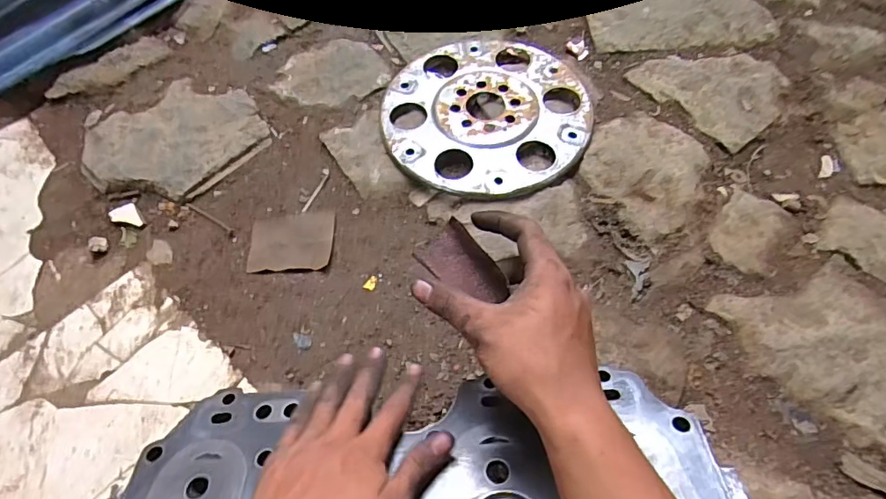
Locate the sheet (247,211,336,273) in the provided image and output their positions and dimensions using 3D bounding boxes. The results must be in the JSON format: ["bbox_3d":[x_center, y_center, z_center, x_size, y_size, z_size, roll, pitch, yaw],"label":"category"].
[{"bbox_3d":[-0.175,-0.012,0.612,0.095,0.004,0.077,-1,61,1],"label":"sheet"}]

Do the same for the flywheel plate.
[{"bbox_3d":[0.054,-0.177,0.677,0.259,0.020,0.254,-1,61,1],"label":"flywheel plate"}]

